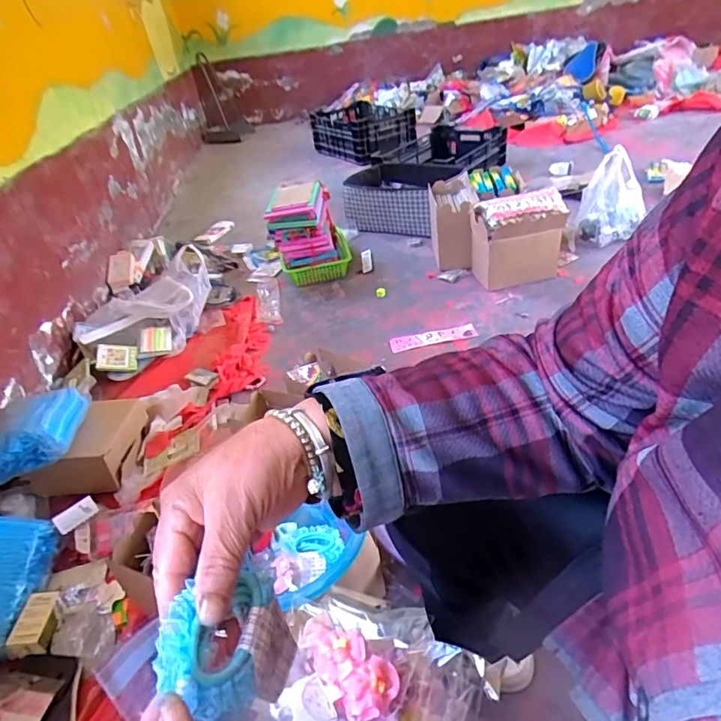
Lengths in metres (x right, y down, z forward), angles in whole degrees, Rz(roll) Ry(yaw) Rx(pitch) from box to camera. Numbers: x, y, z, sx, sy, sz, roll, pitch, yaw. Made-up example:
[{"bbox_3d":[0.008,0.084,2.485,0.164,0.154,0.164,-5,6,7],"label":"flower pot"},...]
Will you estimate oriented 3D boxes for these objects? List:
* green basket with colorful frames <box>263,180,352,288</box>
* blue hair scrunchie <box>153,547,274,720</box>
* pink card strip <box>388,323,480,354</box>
[{"bbox_3d":[-0.182,-0.462,1.737,0.255,0.270,0.328,-8,36,0],"label":"green basket with colorful frames"},{"bbox_3d":[-0.072,0.140,0.252,0.014,0.056,0.075,-41,9,31],"label":"blue hair scrunchie"},{"bbox_3d":[0.198,-0.063,1.319,0.232,0.011,0.054,-10,36,-4],"label":"pink card strip"}]

